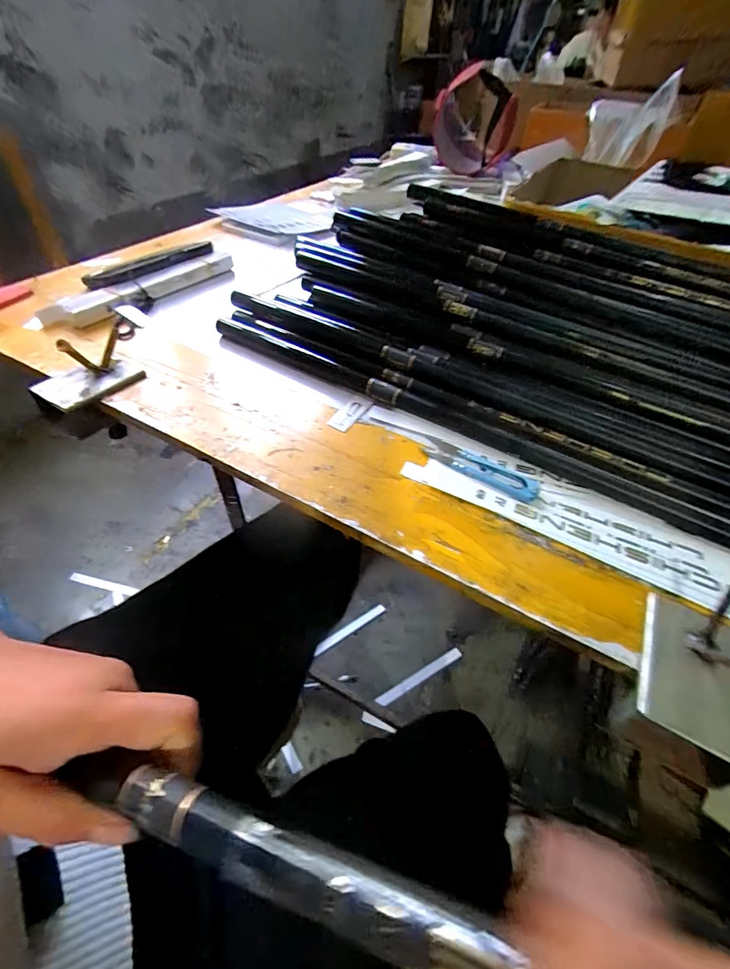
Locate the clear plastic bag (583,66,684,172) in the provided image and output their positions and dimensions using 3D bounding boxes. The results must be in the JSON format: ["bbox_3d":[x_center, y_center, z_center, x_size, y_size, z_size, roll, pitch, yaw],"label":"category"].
[{"bbox_3d":[0.517,-0.717,0.819,0.140,0.125,0.113,19,49,15],"label":"clear plastic bag"}]

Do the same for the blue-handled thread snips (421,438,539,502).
[{"bbox_3d":[0.095,-0.013,0.340,0.096,0.006,0.026,27,52,22],"label":"blue-handled thread snips"}]

